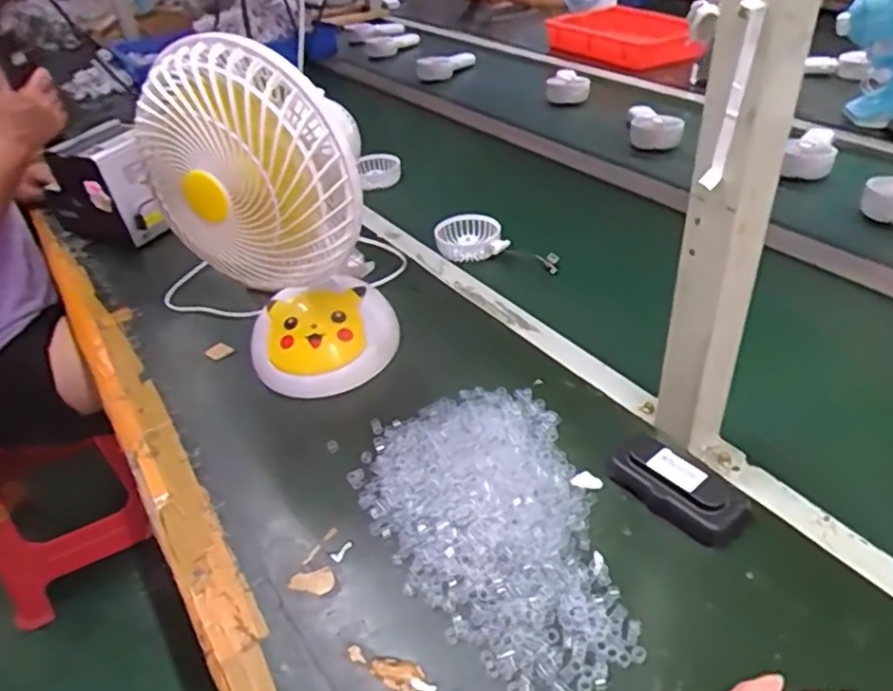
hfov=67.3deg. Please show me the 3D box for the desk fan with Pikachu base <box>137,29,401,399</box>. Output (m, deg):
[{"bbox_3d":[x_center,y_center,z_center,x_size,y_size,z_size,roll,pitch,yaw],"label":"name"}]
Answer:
[{"bbox_3d":[-0.151,-0.104,0.616,0.173,0.329,0.151,-14,37,-9],"label":"desk fan with Pikachu base"}]

